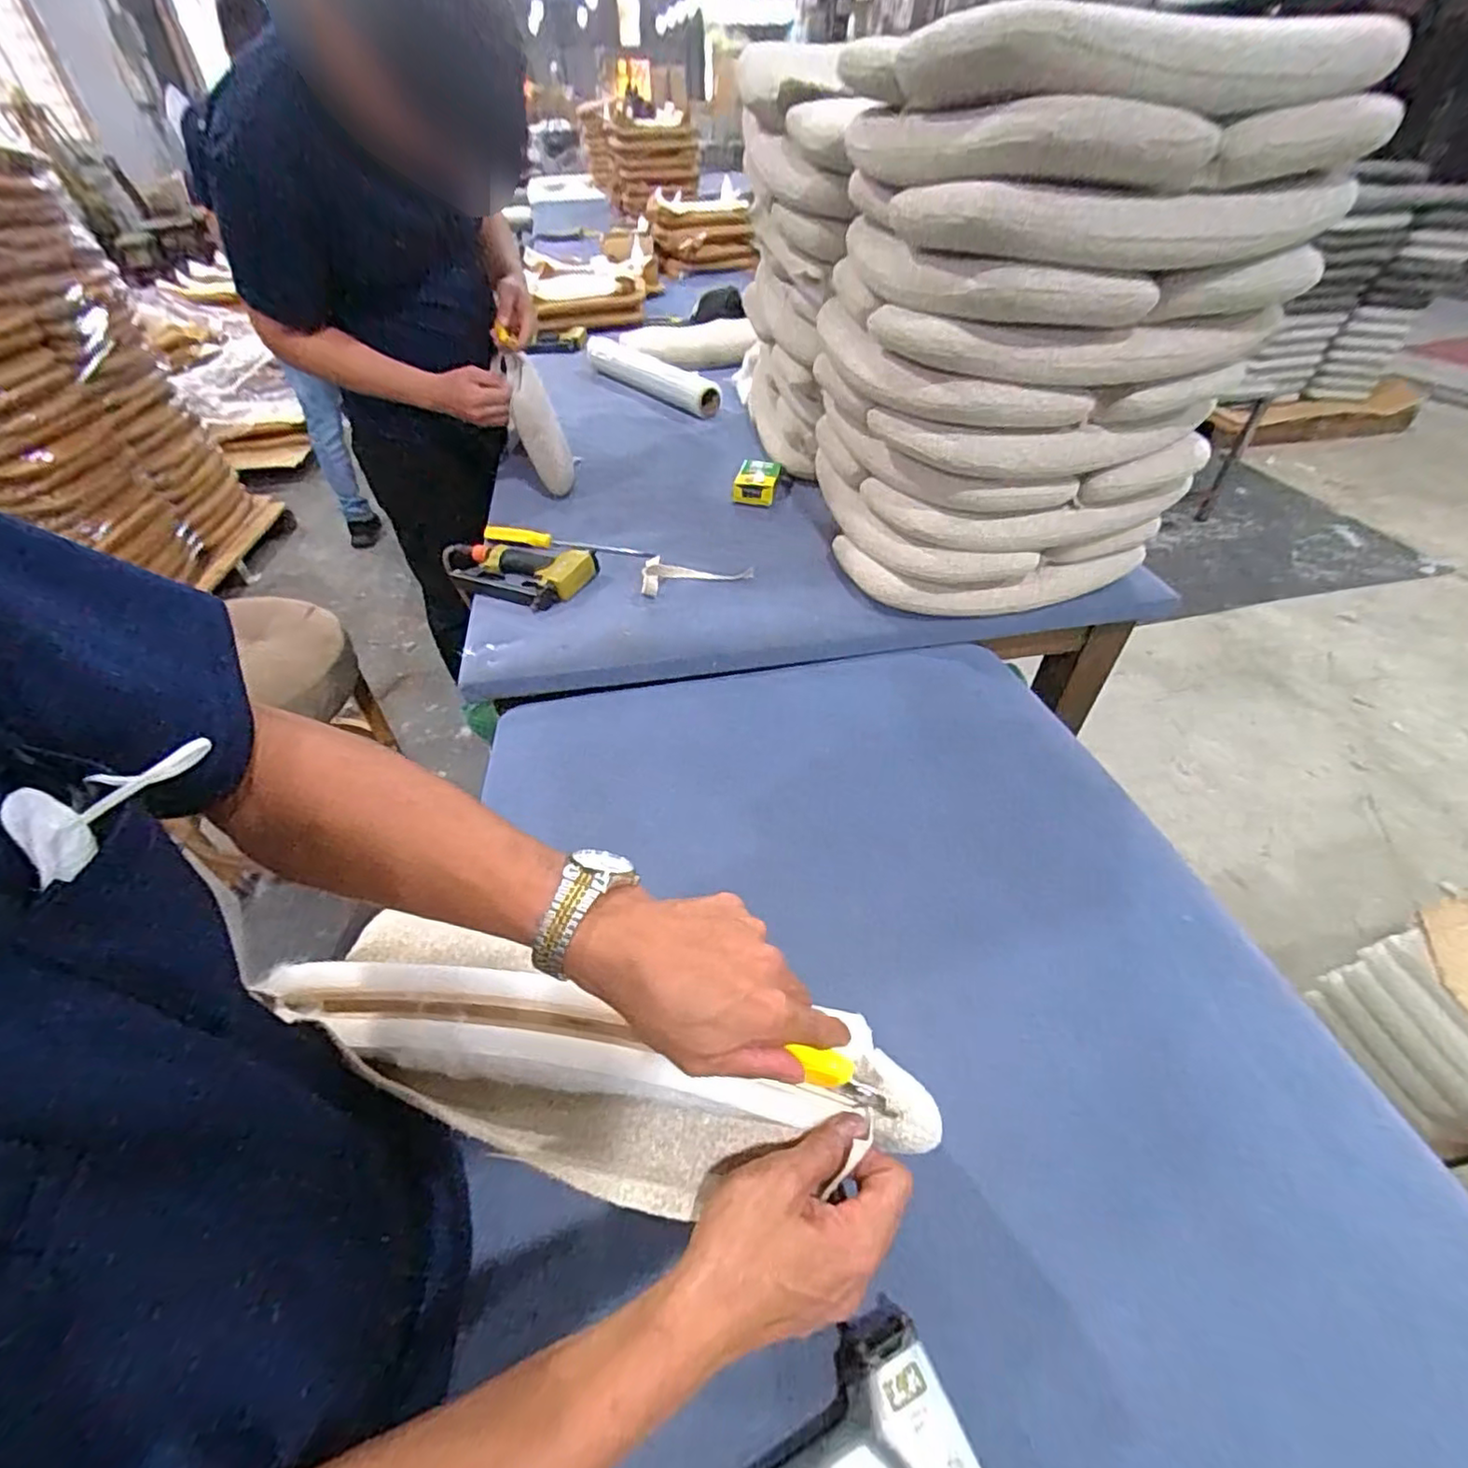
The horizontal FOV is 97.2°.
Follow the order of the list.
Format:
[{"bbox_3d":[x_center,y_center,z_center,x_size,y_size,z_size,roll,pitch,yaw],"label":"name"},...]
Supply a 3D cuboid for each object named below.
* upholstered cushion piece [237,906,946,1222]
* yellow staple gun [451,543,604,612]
[{"bbox_3d":[-0.084,0.197,0.382,0.392,0.070,0.109,11,48,8],"label":"upholstered cushion piece"},{"bbox_3d":[-0.364,-0.269,1.041,0.275,0.047,0.129,17,47,18],"label":"yellow staple gun"}]

